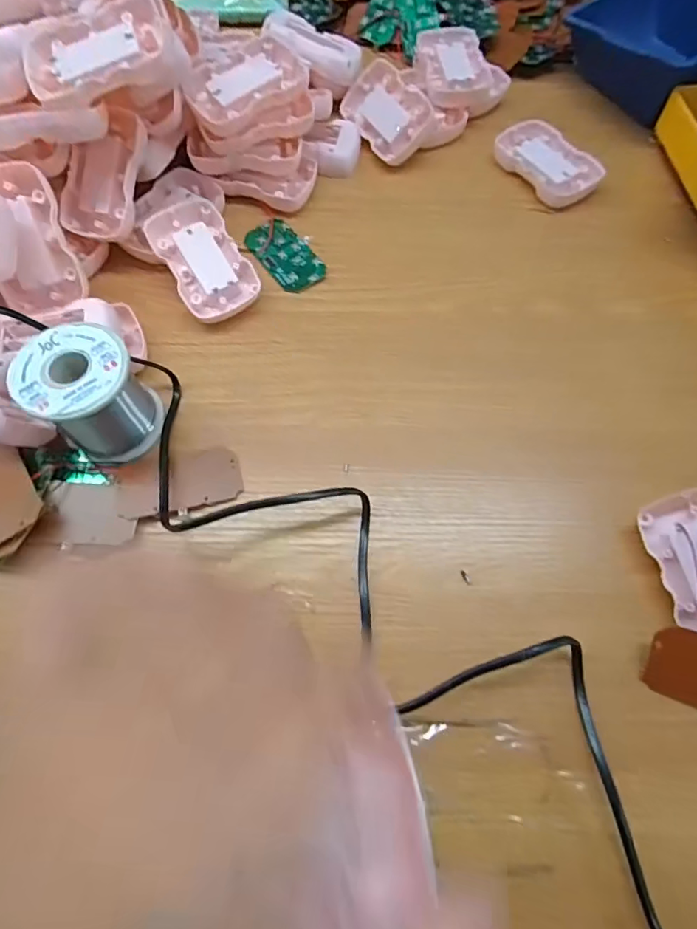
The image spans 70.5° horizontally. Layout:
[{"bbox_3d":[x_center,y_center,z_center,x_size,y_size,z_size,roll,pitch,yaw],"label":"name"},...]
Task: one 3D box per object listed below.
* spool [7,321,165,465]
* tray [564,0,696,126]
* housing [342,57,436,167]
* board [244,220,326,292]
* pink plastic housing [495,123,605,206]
[{"bbox_3d":[-0.151,-0.040,0.296,0.063,0.060,0.058,40,73,15],"label":"spool"},{"bbox_3d":[0.278,-0.372,0.437,0.121,0.064,0.139,-37,72,-14],"label":"tray"},{"bbox_3d":[0.034,-0.300,0.424,0.055,0.017,0.088,-42,72,18],"label":"housing"},{"bbox_3d":[-0.051,-0.164,0.384,0.037,0.005,0.074,-34,71,-13],"label":"board"},{"bbox_3d":[0.166,-0.252,0.413,0.055,0.014,0.089,-34,71,-13],"label":"pink plastic housing"}]

